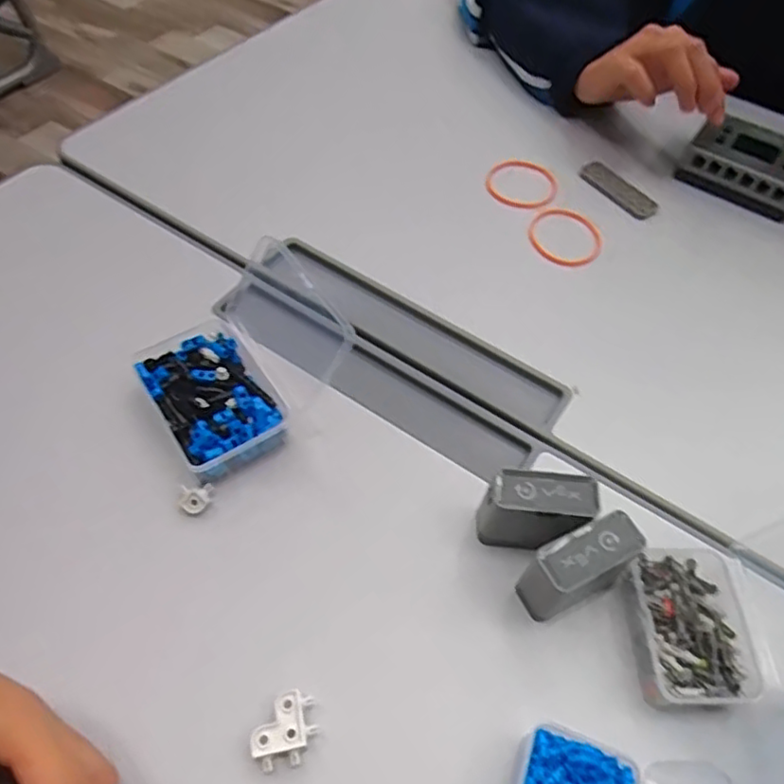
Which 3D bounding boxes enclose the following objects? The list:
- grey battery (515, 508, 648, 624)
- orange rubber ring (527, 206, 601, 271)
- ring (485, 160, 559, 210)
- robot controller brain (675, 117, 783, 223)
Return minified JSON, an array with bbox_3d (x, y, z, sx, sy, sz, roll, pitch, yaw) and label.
[{"bbox_3d":[0.095,0.092,0.336,0.057,0.051,0.029,-28,61,-21],"label":"grey battery"},{"bbox_3d":[0.137,-0.124,0.519,0.058,0.004,0.061,2,61,-3],"label":"orange rubber ring"},{"bbox_3d":[0.111,-0.177,0.554,0.063,0.006,0.058,1,55,-2],"label":"ring"},{"bbox_3d":[0.311,-0.198,0.568,0.102,0.039,0.075,33,60,19],"label":"robot controller brain"}]

